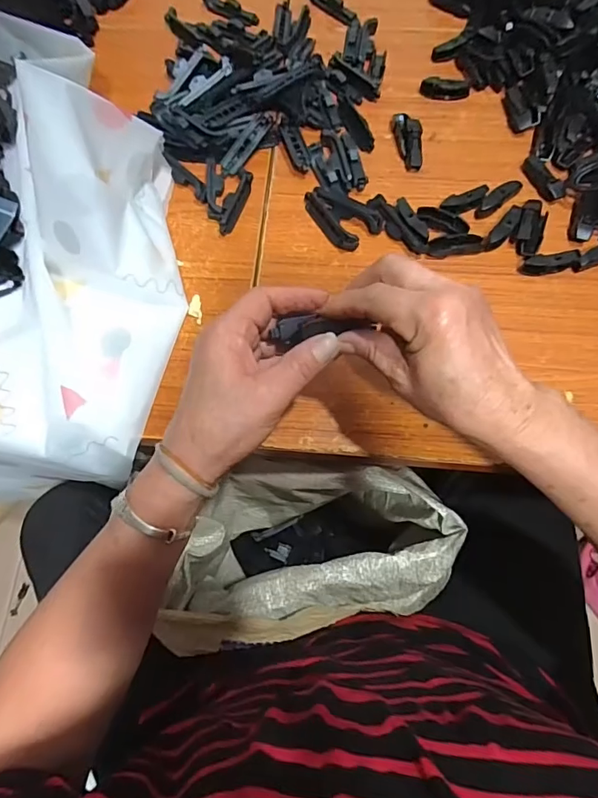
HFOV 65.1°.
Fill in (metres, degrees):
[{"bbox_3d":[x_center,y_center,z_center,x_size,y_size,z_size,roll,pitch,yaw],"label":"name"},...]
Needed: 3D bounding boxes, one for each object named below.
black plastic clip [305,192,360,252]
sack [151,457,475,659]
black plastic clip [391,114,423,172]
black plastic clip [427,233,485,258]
[{"bbox_3d":[0.030,-0.171,0.453,0.018,0.012,0.078,-33,74,-8],"label":"black plastic clip"},{"bbox_3d":[0.010,0.170,0.552,0.292,0.254,0.162,-9,72,0],"label":"sack"},{"bbox_3d":[0.113,-0.267,0.482,0.025,0.016,0.065,-7,72,0],"label":"black plastic clip"},{"bbox_3d":[0.149,-0.146,0.443,0.053,0.009,0.018,-9,72,0],"label":"black plastic clip"}]

